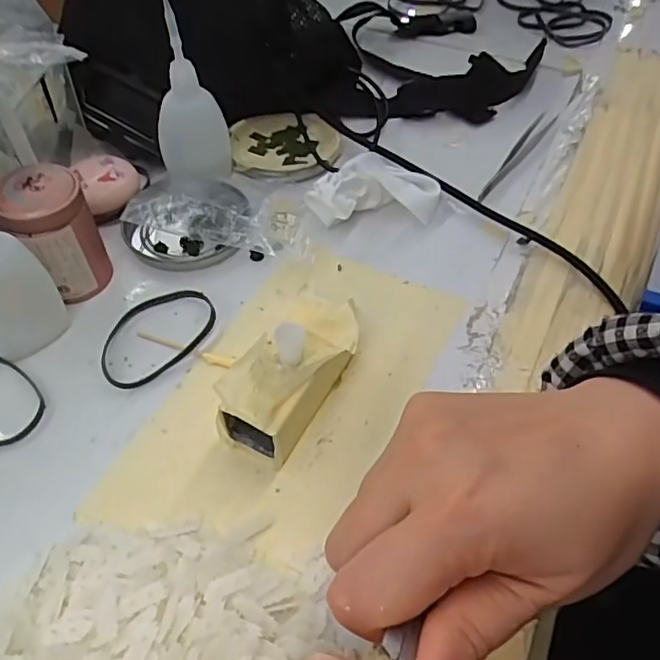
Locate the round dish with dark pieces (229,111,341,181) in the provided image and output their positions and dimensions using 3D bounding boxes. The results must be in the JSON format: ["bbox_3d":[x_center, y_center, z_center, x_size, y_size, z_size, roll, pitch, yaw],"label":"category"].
[{"bbox_3d":[-0.032,-0.131,0.433,0.075,0.016,0.076,0,51,-1],"label":"round dish with dark pieces"}]

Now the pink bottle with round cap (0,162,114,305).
[{"bbox_3d":[-0.154,-0.053,0.333,0.046,0.065,0.043,-29,57,-22],"label":"pink bottle with round cap"}]

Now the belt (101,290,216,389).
[{"bbox_3d":[-0.094,0.001,0.327,0.071,0.007,0.046,-36,59,-23],"label":"belt"}]

